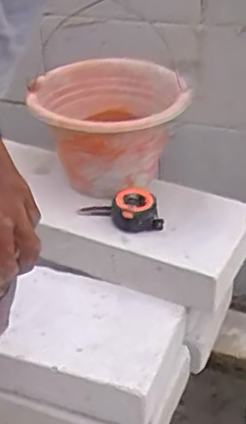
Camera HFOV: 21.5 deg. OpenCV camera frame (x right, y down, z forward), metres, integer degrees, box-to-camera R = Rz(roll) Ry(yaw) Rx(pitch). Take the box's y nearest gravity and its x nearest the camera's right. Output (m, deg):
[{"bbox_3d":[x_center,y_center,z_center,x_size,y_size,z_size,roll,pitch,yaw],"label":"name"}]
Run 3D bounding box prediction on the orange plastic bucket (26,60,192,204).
[{"bbox_3d":[-0.019,-0.144,1.081,0.240,0.144,0.238,-2,31,1],"label":"orange plastic bucket"}]

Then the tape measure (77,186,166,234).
[{"bbox_3d":[-0.005,-0.004,0.995,0.127,0.040,0.074,-3,31,0],"label":"tape measure"}]

